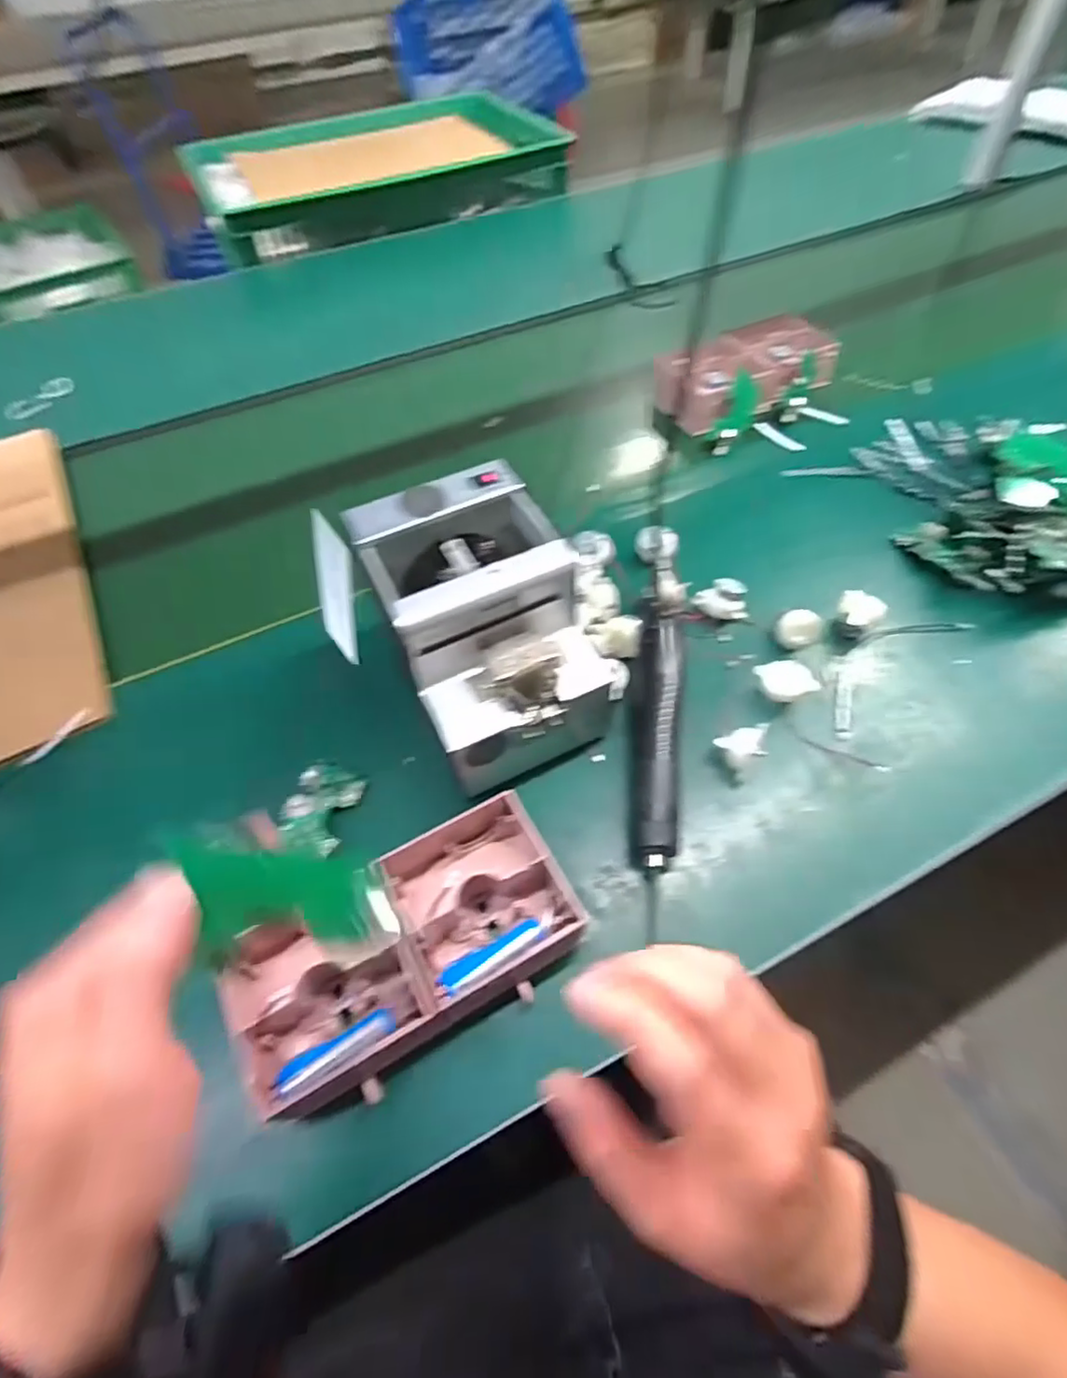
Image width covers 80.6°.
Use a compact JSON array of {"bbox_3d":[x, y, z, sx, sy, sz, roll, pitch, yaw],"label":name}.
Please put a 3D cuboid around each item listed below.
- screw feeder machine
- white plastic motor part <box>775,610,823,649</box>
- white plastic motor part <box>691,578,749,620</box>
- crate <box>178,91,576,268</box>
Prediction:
[{"bbox_3d":[-0.035,-0.039,0.466,0.135,0.154,0.176,-24,56,-13],"label":"screw feeder machine"},{"bbox_3d":[0.223,-0.050,0.527,0.034,0.016,0.031,-2,54,2],"label":"white plastic motor part"},{"bbox_3d":[0.164,-0.080,0.550,0.045,0.028,0.026,-1,54,2],"label":"white plastic motor part"},{"bbox_3d":[-0.317,-1.037,1.245,0.678,0.109,0.430,-24,56,-14],"label":"crate"}]

